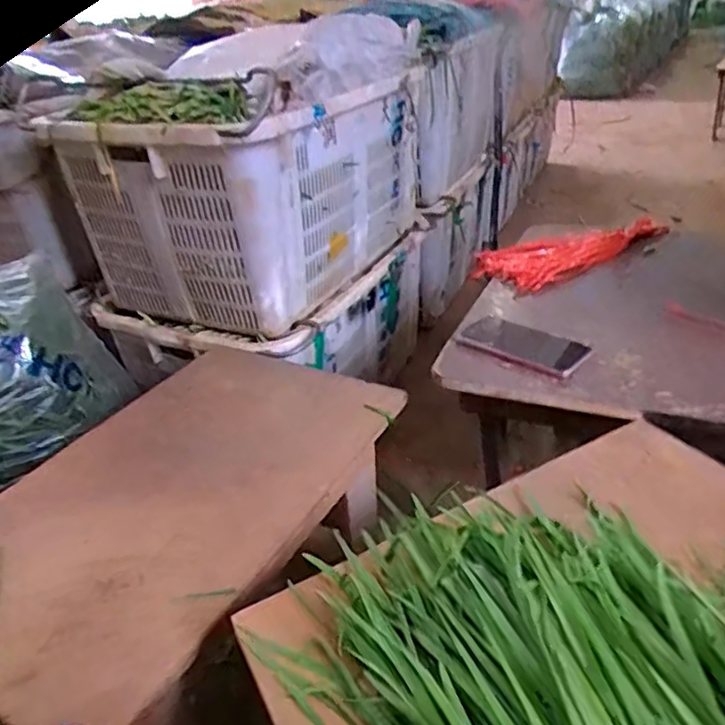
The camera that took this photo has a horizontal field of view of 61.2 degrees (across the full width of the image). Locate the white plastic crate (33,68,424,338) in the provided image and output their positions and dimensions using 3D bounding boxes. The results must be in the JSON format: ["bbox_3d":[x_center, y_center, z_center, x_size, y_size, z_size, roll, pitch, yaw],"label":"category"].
[{"bbox_3d":[-0.208,-0.353,1.203,0.440,0.373,0.570,10,34,24],"label":"white plastic crate"}]

